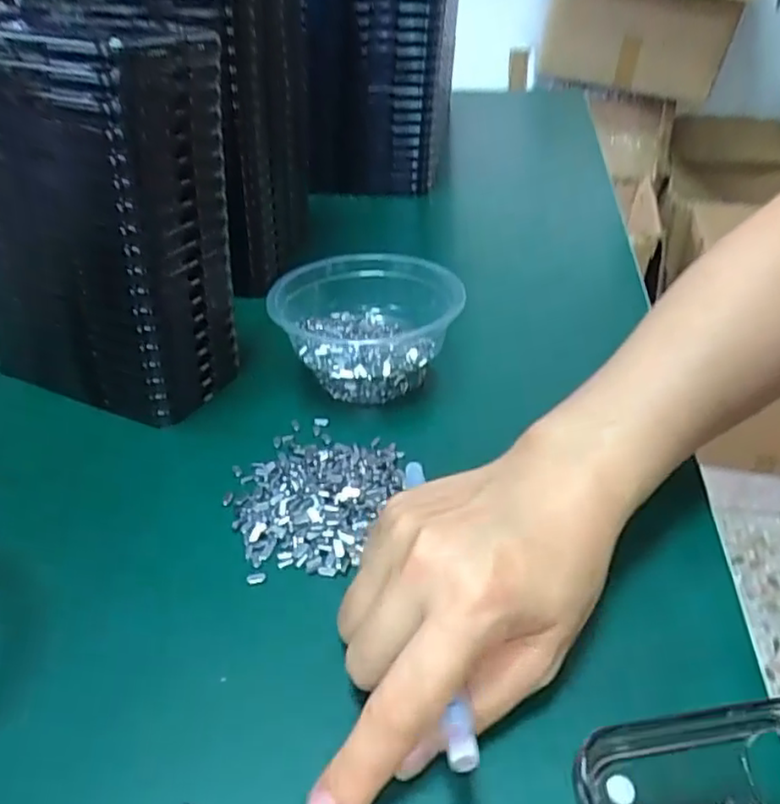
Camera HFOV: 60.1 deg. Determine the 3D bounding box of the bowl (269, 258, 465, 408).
[{"bbox_3d":[-0.015,-0.046,0.408,0.108,0.053,0.094,6,36,8],"label":"bowl"}]

